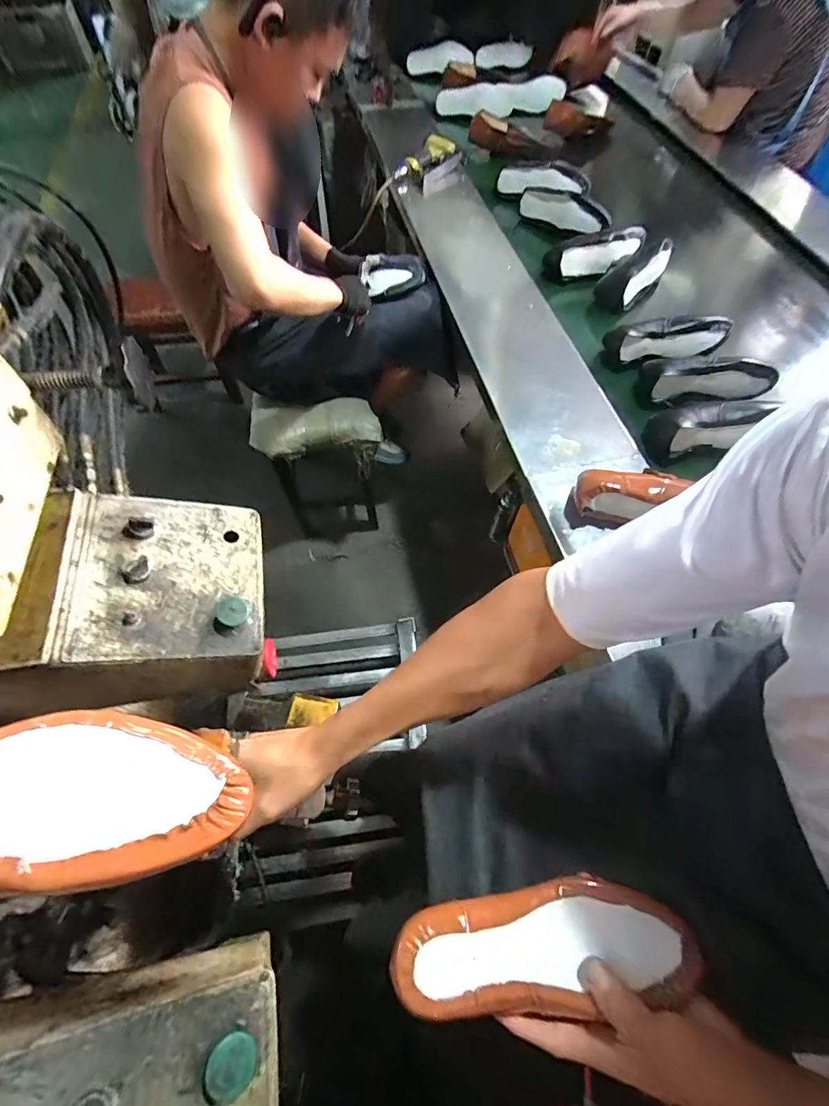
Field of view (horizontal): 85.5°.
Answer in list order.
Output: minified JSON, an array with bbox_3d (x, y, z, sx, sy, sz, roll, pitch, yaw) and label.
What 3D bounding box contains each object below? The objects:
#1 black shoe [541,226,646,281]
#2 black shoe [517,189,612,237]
[{"bbox_3d":[0.438,-0.718,1.084,0.267,0.081,0.093,-24,64,-14],"label":"black shoe"},{"bbox_3d":[0.383,-0.877,1.150,0.248,0.063,0.069,36,66,17],"label":"black shoe"}]

